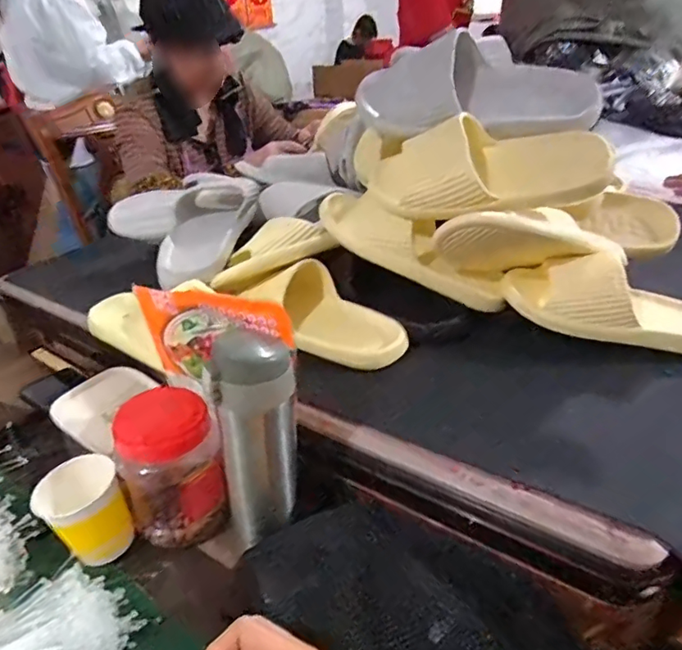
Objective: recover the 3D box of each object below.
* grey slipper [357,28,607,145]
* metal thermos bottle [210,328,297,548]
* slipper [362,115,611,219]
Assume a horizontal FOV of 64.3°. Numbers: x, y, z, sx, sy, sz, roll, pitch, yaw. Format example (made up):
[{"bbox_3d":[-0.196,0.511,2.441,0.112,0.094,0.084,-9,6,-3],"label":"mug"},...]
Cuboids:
[{"bbox_3d":[0.146,-0.267,0.617,0.270,0.104,0.084,6,31,17],"label":"grey slipper"},{"bbox_3d":[-0.076,0.092,0.485,0.071,0.196,0.060,-15,32,-19],"label":"metal thermos bottle"},{"bbox_3d":[0.151,-0.165,0.580,0.242,0.081,0.082,1,30,9],"label":"slipper"}]

